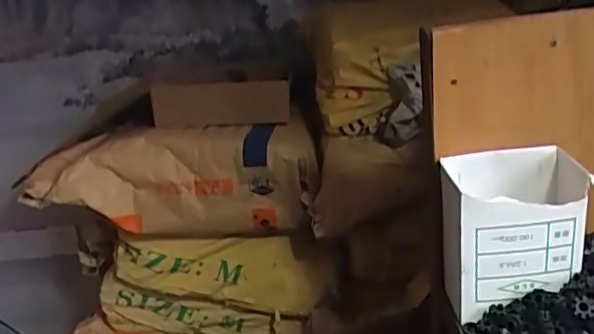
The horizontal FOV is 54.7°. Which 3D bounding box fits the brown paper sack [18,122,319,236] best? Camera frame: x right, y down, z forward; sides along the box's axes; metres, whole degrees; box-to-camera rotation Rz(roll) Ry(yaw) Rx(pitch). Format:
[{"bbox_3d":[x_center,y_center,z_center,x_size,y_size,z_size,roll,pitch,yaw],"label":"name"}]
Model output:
[{"bbox_3d":[-0.221,0.030,1.077,0.507,0.188,0.158,-6,19,4],"label":"brown paper sack"}]

